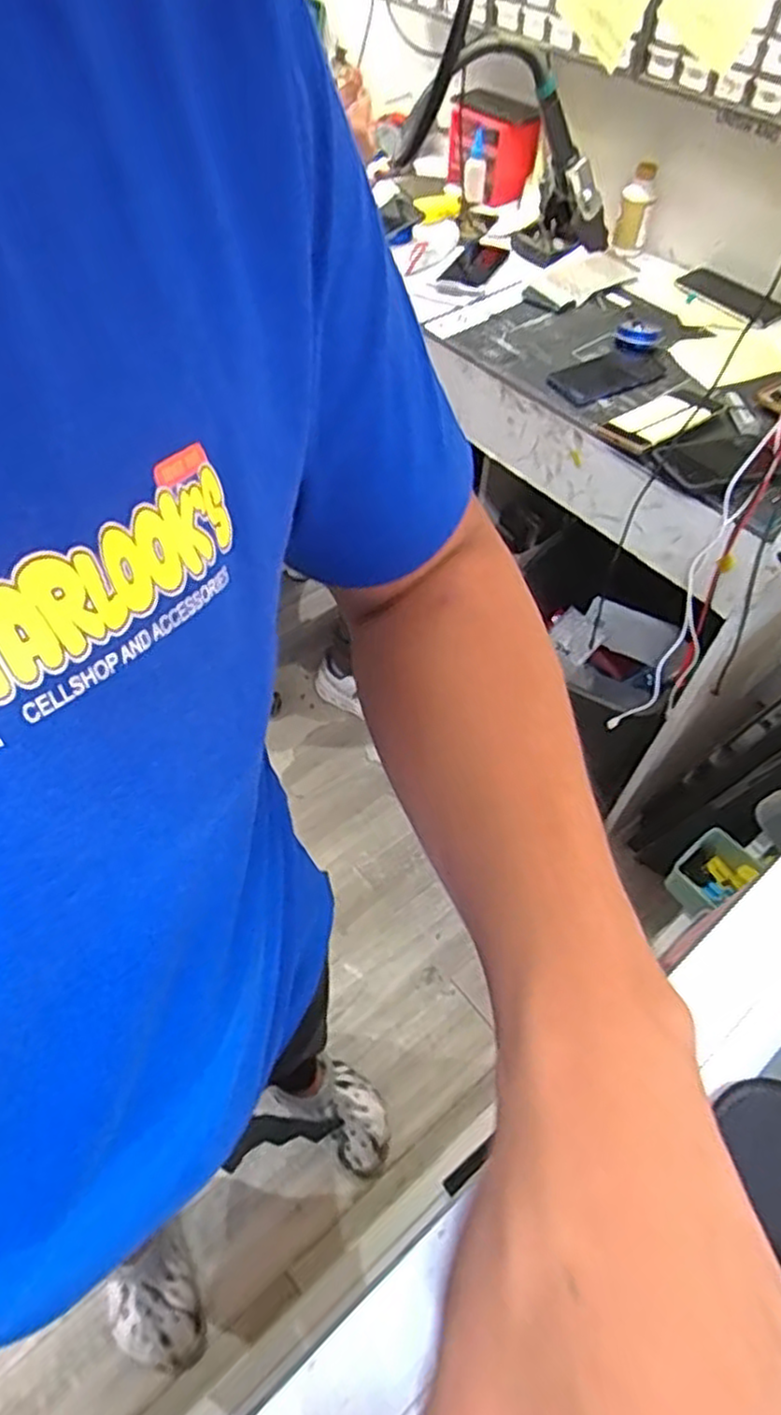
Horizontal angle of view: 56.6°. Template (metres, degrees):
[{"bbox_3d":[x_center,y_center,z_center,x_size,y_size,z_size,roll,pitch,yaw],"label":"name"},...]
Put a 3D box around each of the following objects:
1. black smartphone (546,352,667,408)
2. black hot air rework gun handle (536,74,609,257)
[{"bbox_3d":[0.290,-0.436,0.958,0.161,0.016,0.083,-23,59,-16],"label":"black smartphone"},{"bbox_3d":[0.257,-0.750,1.017,0.045,0.255,0.039,-39,55,14],"label":"black hot air rework gun handle"}]

